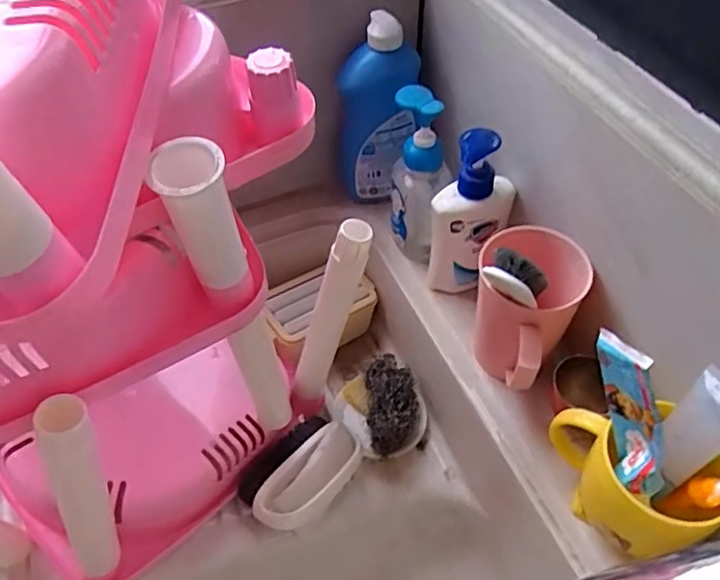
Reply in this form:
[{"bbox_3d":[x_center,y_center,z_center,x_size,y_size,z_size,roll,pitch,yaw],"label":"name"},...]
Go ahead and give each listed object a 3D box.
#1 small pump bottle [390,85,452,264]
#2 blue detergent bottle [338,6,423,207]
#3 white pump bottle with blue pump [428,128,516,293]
[{"bbox_3d":[0.056,-0.108,0.599,0.067,0.165,0.054,25,56,21],"label":"small pump bottle"},{"bbox_3d":[0.019,-0.186,0.652,0.082,0.200,0.067,-10,51,-7],"label":"blue detergent bottle"},{"bbox_3d":[0.099,-0.060,0.555,0.065,0.182,0.042,14,52,13],"label":"white pump bottle with blue pump"}]

